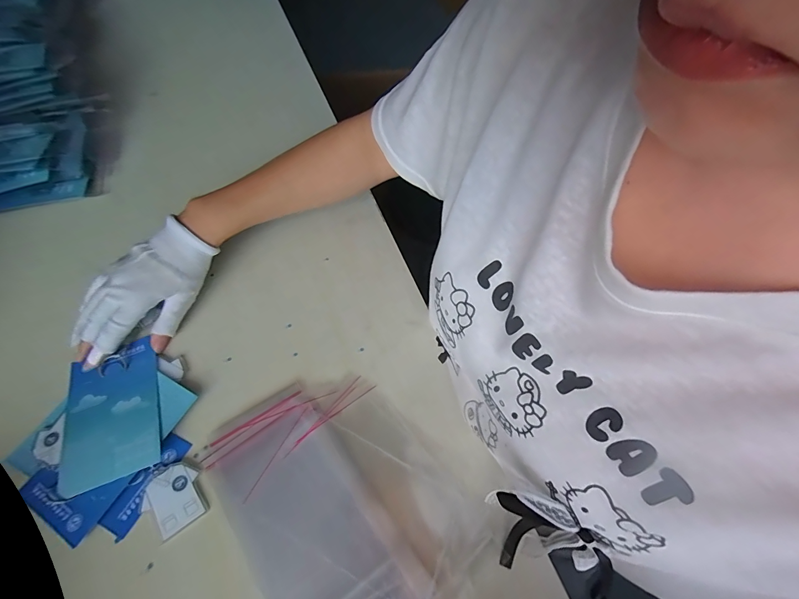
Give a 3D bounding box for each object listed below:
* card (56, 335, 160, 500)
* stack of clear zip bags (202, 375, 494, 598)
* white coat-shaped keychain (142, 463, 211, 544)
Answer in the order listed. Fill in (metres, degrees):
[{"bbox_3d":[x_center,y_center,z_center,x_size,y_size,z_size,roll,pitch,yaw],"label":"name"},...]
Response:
[{"bbox_3d":[-0.269,0.103,0.341,0.083,0.005,0.128,-21,57,-12],"label":"card"},{"bbox_3d":[-0.049,0.166,0.309,0.162,0.018,0.219,-33,67,-19],"label":"stack of clear zip bags"},{"bbox_3d":[-0.191,0.167,0.307,0.045,0.004,0.053,-30,67,-16],"label":"white coat-shaped keychain"}]

